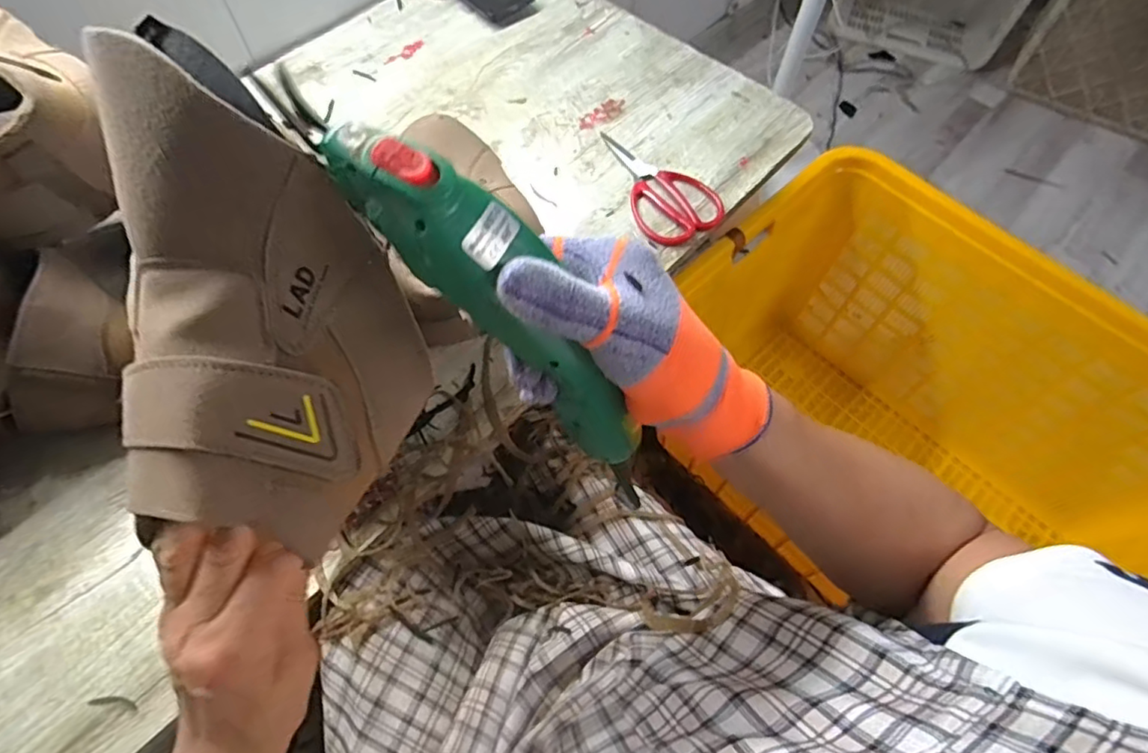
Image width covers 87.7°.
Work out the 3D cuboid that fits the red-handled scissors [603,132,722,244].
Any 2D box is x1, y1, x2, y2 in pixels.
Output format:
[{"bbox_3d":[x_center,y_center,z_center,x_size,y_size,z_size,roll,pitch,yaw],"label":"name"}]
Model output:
[{"bbox_3d":[0.092,-0.231,0.709,0.098,0.014,0.184,-27,66,-14],"label":"red-handled scissors"}]

